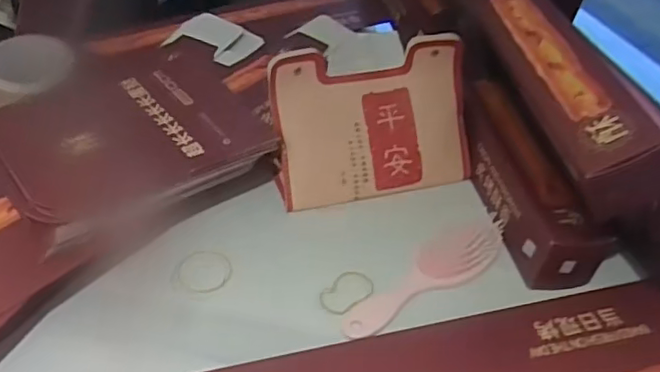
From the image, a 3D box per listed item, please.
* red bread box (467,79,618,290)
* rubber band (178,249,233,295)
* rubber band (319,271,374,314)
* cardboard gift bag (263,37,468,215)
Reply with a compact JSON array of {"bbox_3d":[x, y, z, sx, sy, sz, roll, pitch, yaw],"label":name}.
[{"bbox_3d":[0.175,-0.015,0.589,0.063,0.059,0.227,-6,43,-15],"label":"red bread box"},{"bbox_3d":[-0.103,0.070,0.521,0.044,0.004,0.045,2,42,-6],"label":"rubber band"},{"bbox_3d":[0.014,0.087,0.514,0.031,0.004,0.052,33,48,26],"label":"rubber band"},{"bbox_3d":[0.040,-0.062,0.605,0.190,0.141,0.037,-11,4,-17],"label":"cardboard gift bag"}]

